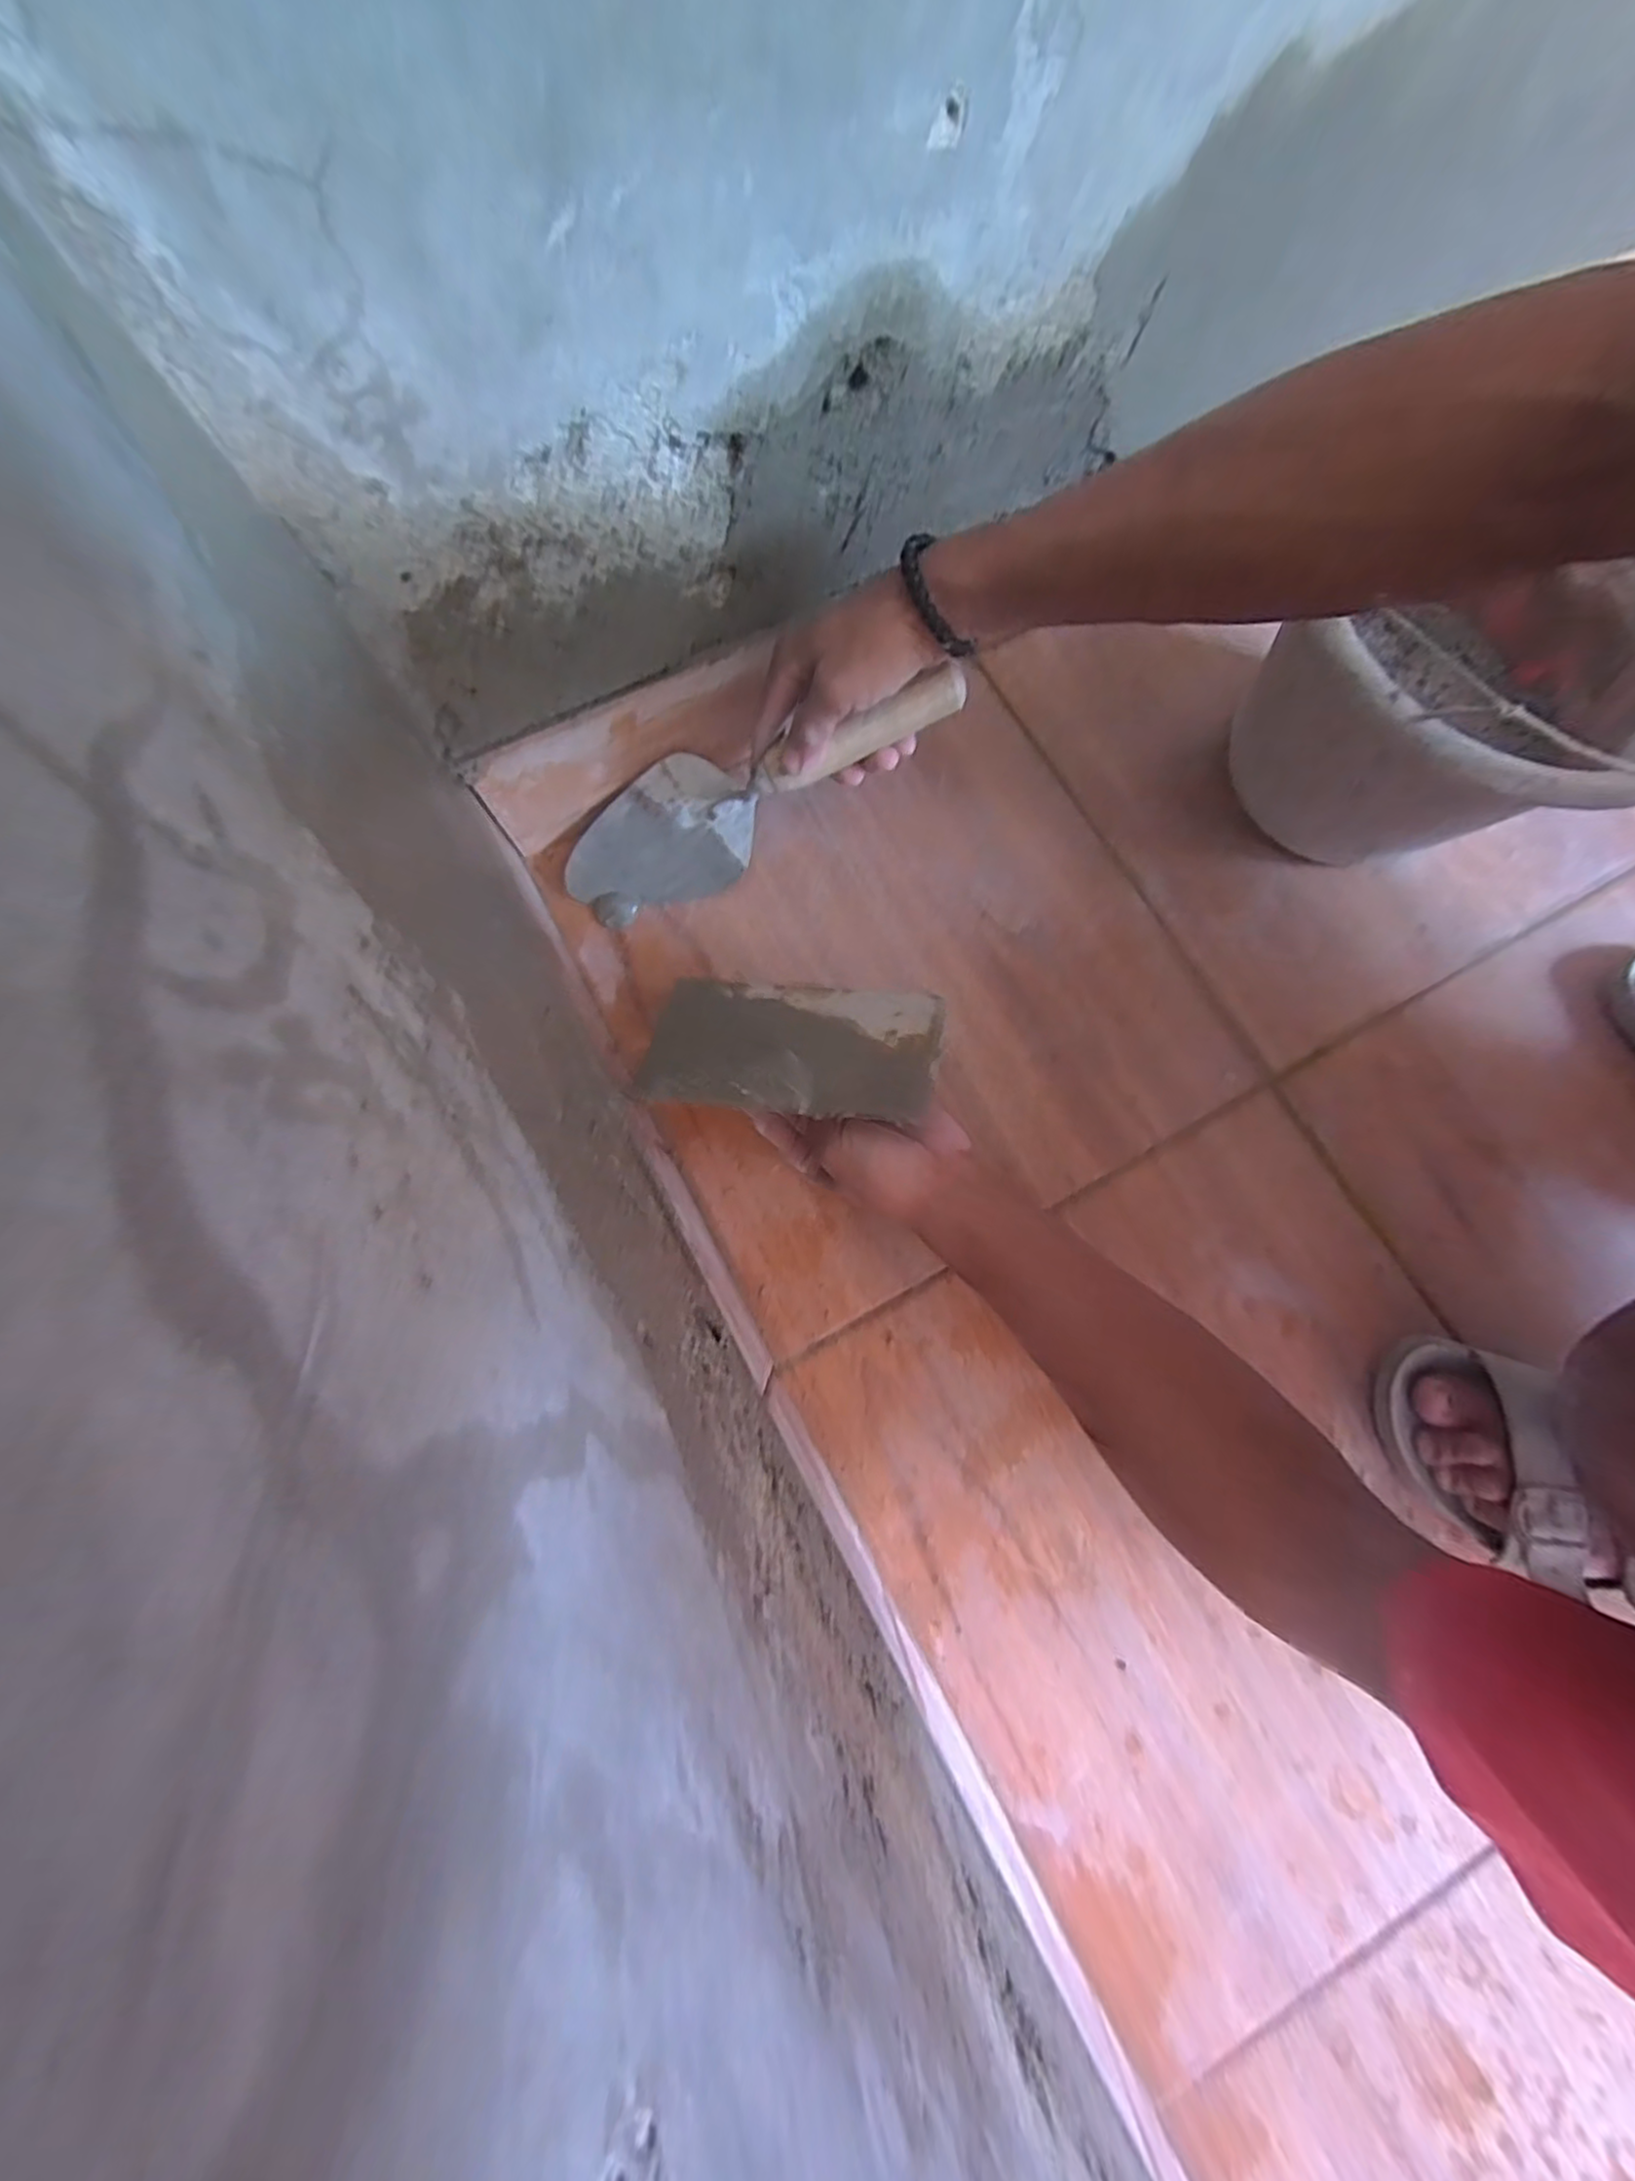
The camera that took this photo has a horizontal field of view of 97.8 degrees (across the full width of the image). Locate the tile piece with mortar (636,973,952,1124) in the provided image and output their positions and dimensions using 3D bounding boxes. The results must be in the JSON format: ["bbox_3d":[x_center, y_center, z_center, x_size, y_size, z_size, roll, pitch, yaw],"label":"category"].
[{"bbox_3d":[-0.015,-0.026,0.396,0.160,0.008,0.084,7,55,16],"label":"tile piece with mortar"}]

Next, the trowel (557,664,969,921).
[{"bbox_3d":[-0.040,-0.192,0.459,0.273,0.052,0.085,-18,76,22],"label":"trowel"}]

